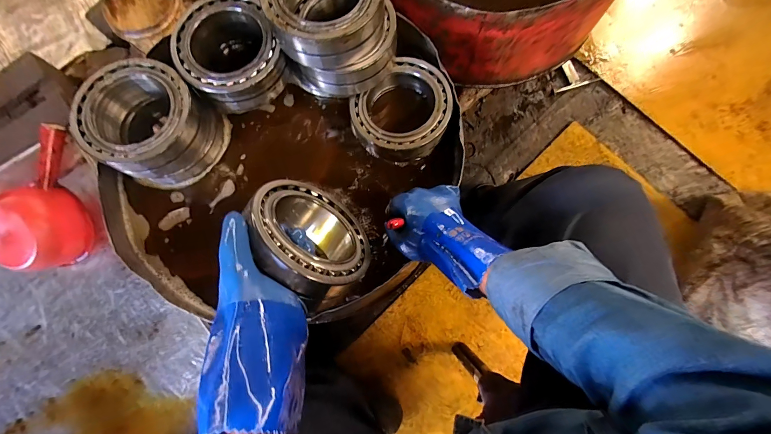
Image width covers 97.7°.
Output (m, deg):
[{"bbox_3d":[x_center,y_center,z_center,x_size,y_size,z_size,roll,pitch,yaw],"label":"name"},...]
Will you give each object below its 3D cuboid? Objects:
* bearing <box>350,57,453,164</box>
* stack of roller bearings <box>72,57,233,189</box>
[{"bbox_3d":[0.030,-0.161,0.528,0.158,0.049,0.137,-39,79,-8],"label":"bearing"},{"bbox_3d":[-0.347,-0.134,0.513,0.155,0.114,0.157,21,78,6],"label":"stack of roller bearings"}]

